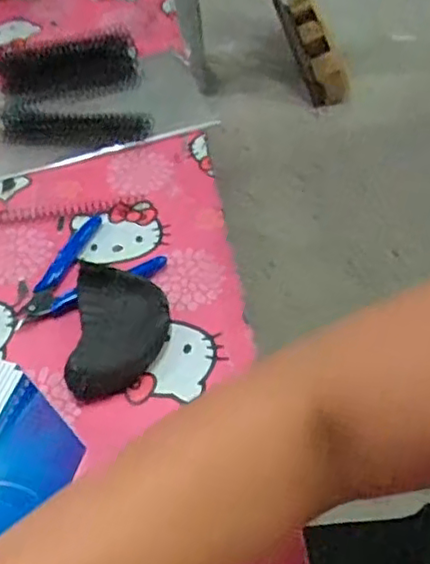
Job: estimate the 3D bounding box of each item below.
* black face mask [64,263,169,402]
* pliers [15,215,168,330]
[{"bbox_3d":[-0.069,0.034,0.465,0.066,0.036,0.096,0,46,5],"label":"black face mask"},{"bbox_3d":[-0.113,-0.009,0.518,0.090,0.022,0.119,31,56,30],"label":"pliers"}]

